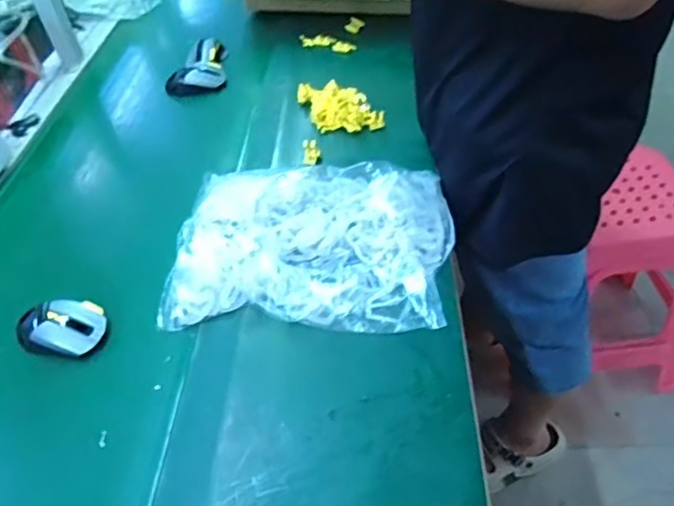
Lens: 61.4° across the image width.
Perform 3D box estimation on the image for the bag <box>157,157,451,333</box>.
[{"bbox_3d":[-0.031,-0.022,0.705,0.334,0.039,0.266,-1,44,9],"label":"bag"}]

